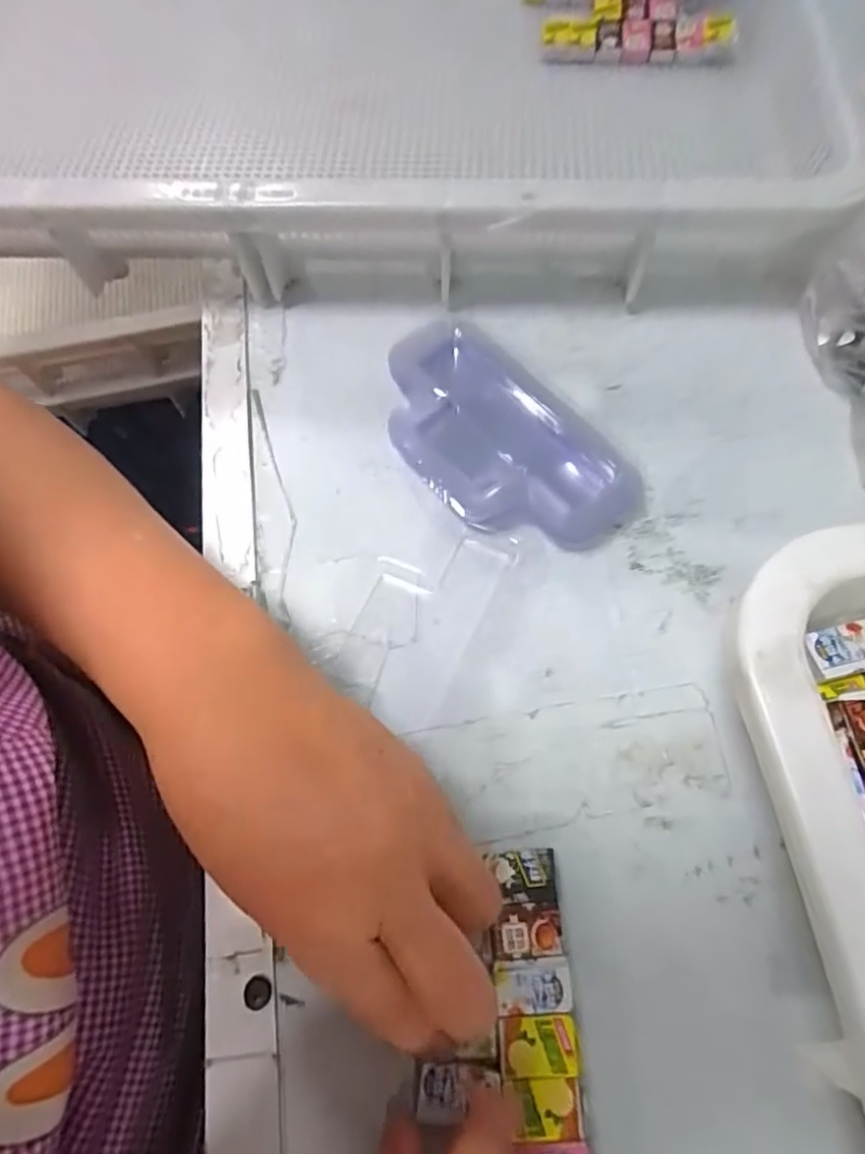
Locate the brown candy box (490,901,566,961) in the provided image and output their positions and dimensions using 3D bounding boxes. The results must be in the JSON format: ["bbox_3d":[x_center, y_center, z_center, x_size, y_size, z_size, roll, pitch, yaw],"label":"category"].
[{"bbox_3d":[0.033,0.123,0.222,0.025,0.004,0.017,-6,66,-1],"label":"brown candy box"}]

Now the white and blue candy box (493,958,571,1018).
[{"bbox_3d":[0.034,0.138,0.215,0.025,0.004,0.016,-4,66,0],"label":"white and blue candy box"}]

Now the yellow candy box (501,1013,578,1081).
[{"bbox_3d":[0.035,0.154,0.208,0.025,0.004,0.017,-3,66,0],"label":"yellow candy box"}]

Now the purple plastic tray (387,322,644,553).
[{"bbox_3d":[0.028,-0.064,0.307,0.073,0.020,0.142,-38,70,-14],"label":"purple plastic tray"}]

